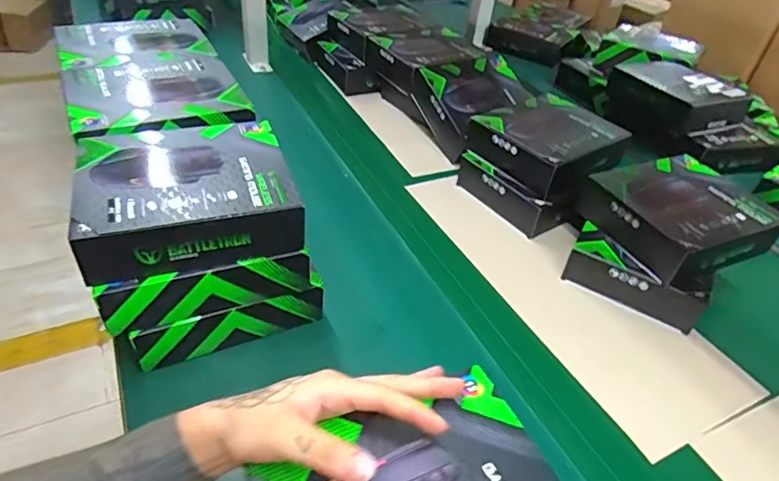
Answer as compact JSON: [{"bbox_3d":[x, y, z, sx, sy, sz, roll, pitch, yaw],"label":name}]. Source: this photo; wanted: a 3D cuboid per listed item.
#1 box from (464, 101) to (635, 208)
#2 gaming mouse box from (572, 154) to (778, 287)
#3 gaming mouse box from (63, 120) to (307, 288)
[{"bbox_3d":[0.237,-0.146,0.763,0.183,0.056,0.163,-23,48,-30],"label":"box"},{"bbox_3d":[0.362,-0.033,0.648,0.183,0.055,0.161,-14,44,-22],"label":"gaming mouse box"},{"bbox_3d":[-0.184,-0.043,0.487,0.187,0.057,0.168,-11,43,-19],"label":"gaming mouse box"}]

